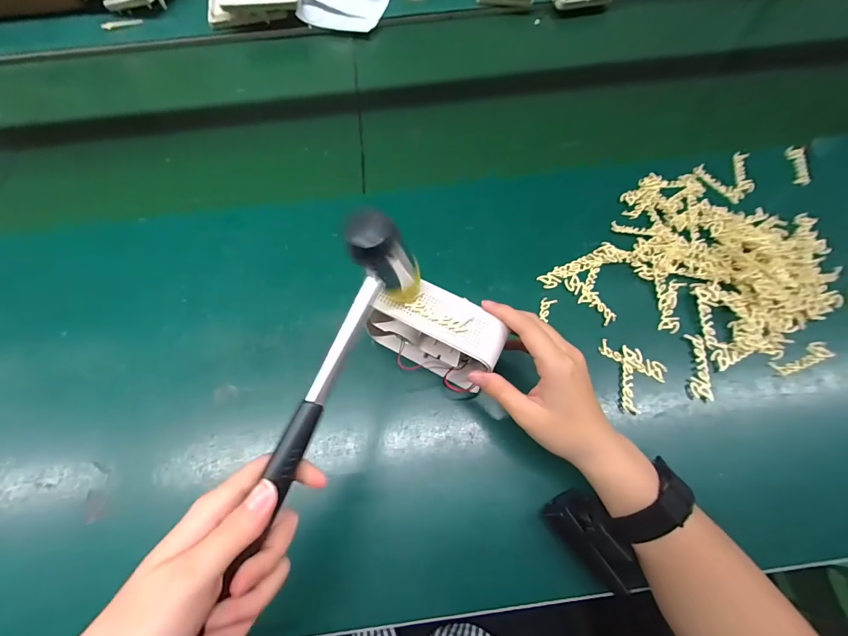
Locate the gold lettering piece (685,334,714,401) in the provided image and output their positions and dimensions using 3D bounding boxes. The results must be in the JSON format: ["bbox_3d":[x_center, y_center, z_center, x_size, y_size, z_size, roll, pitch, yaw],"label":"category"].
[{"bbox_3d":[0.270,0.046,0.355,0.015,0.010,0.066,8,66,4],"label":"gold lettering piece"}]

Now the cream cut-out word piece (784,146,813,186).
[{"bbox_3d":[0.473,-0.194,0.458,0.018,0.014,0.072,15,67,7],"label":"cream cut-out word piece"}]

